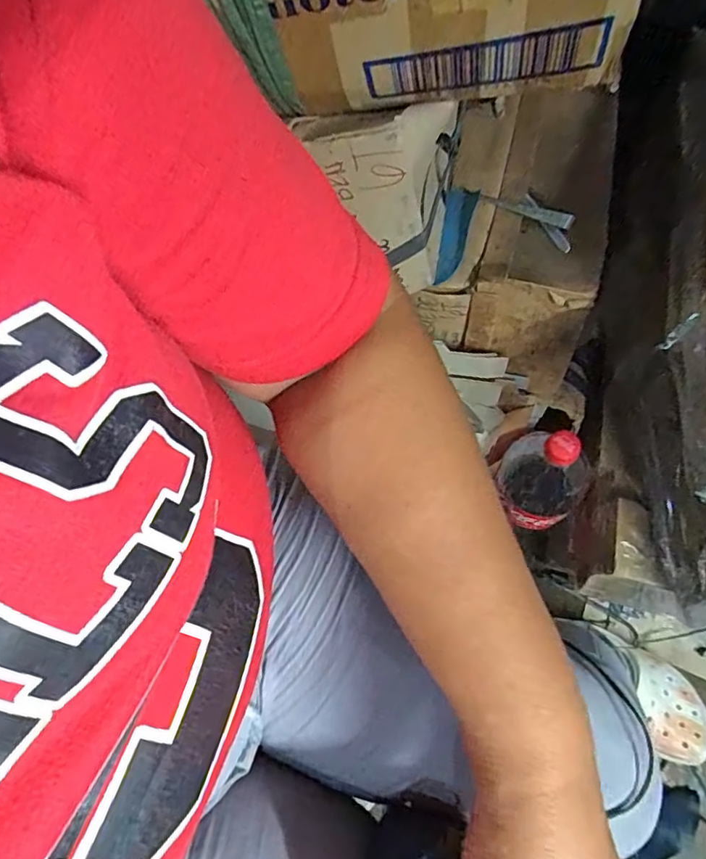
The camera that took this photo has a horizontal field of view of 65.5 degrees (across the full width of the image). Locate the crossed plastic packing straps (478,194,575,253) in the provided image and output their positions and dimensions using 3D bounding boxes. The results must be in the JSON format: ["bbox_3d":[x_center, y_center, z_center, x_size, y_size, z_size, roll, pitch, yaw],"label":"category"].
[{"bbox_3d":[0.178,-0.214,0.547,0.102,0.016,0.034,38,67,16],"label":"crossed plastic packing straps"}]

